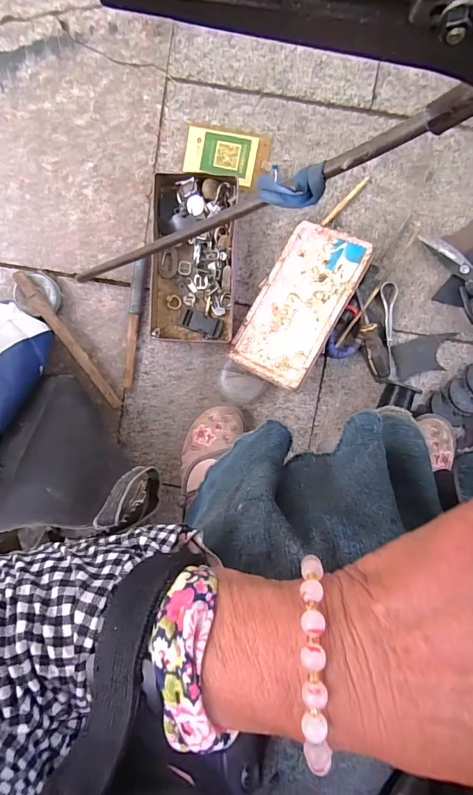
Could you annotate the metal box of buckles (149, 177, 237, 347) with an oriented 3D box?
[{"bbox_3d":[-0.061,-0.196,0.557,0.116,0.037,0.225,2,98,-1],"label":"metal box of buckles"}]

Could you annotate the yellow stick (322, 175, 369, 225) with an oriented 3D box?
[{"bbox_3d":[0.157,-0.286,0.562,0.009,0.006,0.091,44,96,-6],"label":"yellow stick"}]

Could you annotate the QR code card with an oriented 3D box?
[{"bbox_3d":[-0.014,-0.345,0.555,0.119,0.006,0.075,7,98,-2],"label":"QR code card"}]

